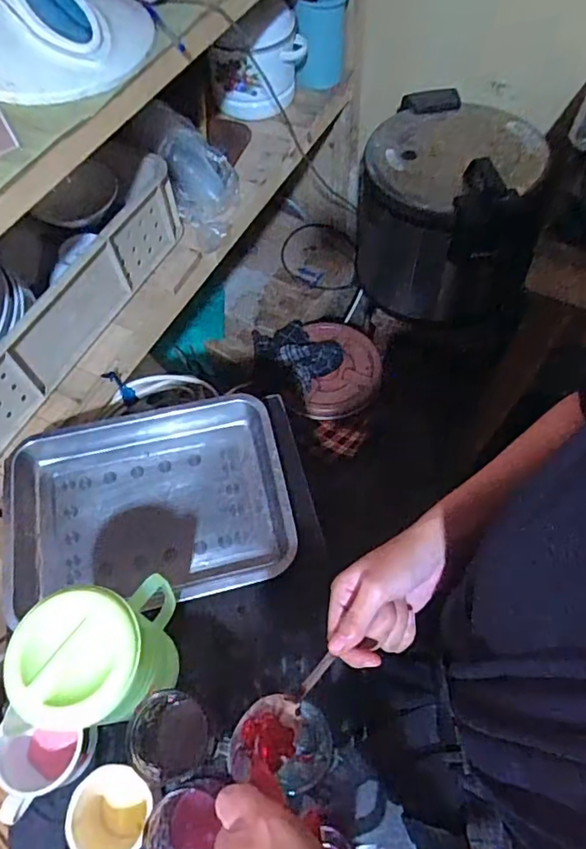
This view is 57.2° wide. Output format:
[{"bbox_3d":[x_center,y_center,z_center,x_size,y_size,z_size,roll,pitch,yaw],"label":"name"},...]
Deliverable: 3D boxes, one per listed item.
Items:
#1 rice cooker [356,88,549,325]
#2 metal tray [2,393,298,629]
[{"bbox_3d":[0.341,-0.511,1.235,0.341,0.321,0.418,9,63,5],"label":"rice cooker"},{"bbox_3d":[-0.182,0.100,0.684,0.337,0.045,0.244,-10,63,-5],"label":"metal tray"}]

